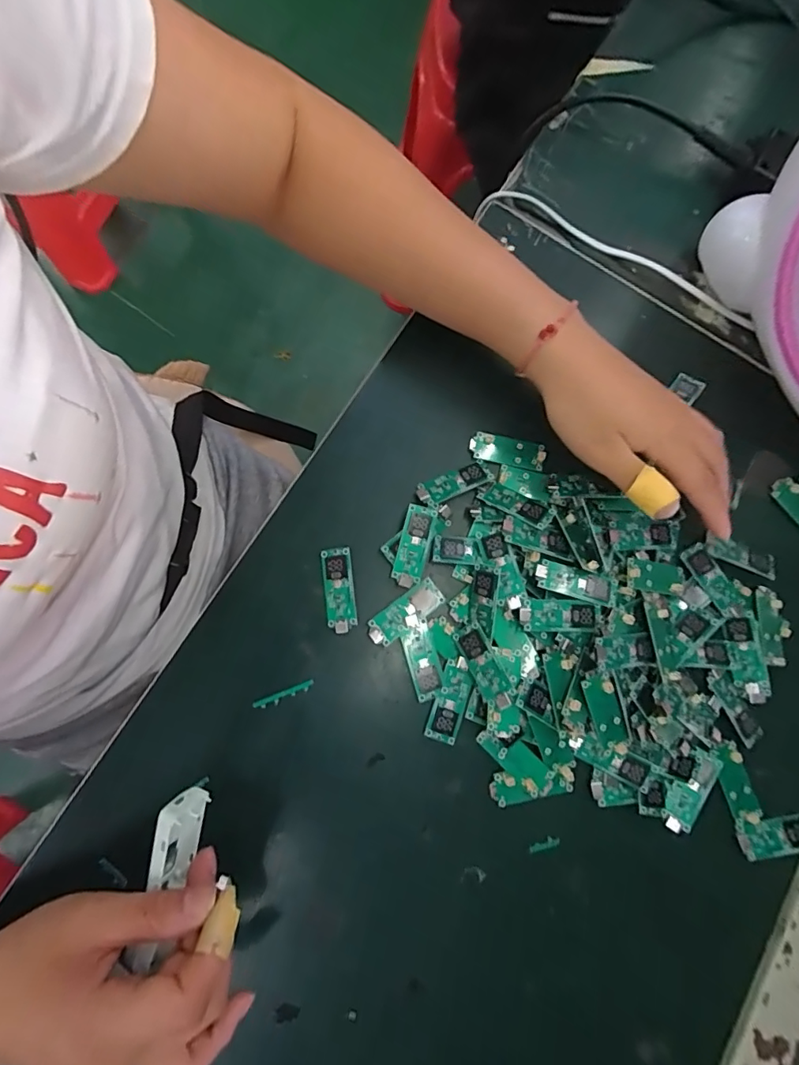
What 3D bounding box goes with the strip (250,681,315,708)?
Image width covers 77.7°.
[{"bbox_3d":[-0.070,0.099,0.301,0.037,0.005,0.006,-20,84,-8],"label":"strip"}]

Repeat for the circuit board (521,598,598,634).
[{"bbox_3d":[0.096,0.050,0.299,0.046,0.005,0.020,3,81,-4],"label":"circuit board"}]

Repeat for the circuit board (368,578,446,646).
[{"bbox_3d":[0.005,0.051,0.308,0.050,0.005,0.022,-34,86,-9],"label":"circuit board"}]

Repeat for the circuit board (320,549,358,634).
[{"bbox_3d":[-0.038,0.036,0.308,0.018,0.005,0.052,-6,82,-6],"label":"circuit board"}]

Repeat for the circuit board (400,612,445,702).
[{"bbox_3d":[0.013,0.076,0.304,0.017,0.004,0.049,-15,83,-7],"label":"circuit board"}]

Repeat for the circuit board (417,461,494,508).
[{"bbox_3d":[0.036,-0.032,0.326,0.049,0.006,0.018,-23,84,-8],"label":"circuit board"}]

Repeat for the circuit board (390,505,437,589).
[{"bbox_3d":[0.009,0.009,0.313,0.019,0.009,0.051,15,80,-2],"label":"circuit board"}]

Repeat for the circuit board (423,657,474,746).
[{"bbox_3d":[0.031,0.101,0.299,0.018,0.006,0.049,19,80,-2],"label":"circuit board"}]

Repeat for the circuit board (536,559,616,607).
[{"bbox_3d":[0.108,0.031,0.304,0.049,0.004,0.018,18,80,-2],"label":"circuit board"}]

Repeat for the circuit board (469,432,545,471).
[{"bbox_3d":[0.073,-0.055,0.335,0.050,0.005,0.018,12,88,-2],"label":"circuit board"}]

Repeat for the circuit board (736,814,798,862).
[{"bbox_3d":[0.233,0.189,0.306,0.047,0.006,0.021,-8,80,-3],"label":"circuit board"}]

